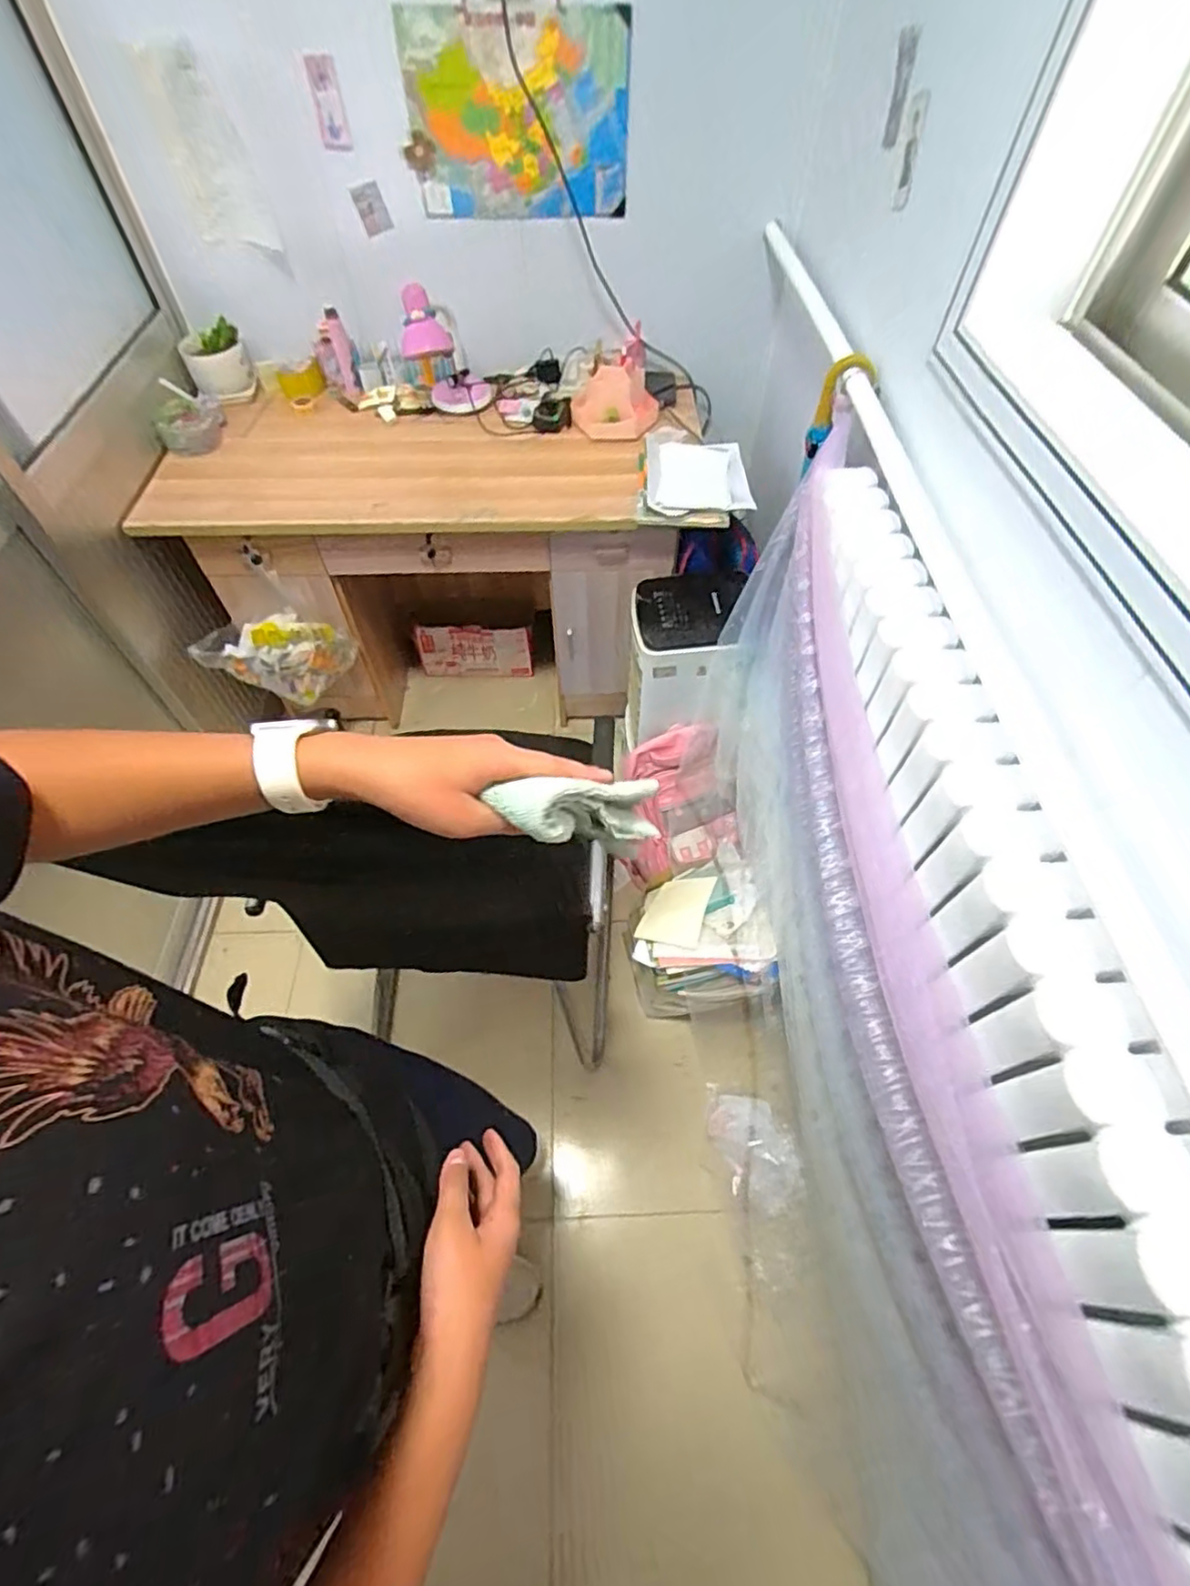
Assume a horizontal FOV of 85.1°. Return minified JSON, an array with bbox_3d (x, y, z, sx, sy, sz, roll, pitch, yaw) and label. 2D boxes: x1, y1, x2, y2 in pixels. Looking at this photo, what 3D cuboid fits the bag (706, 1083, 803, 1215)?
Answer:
[{"bbox_3d":[0.312,0.689,1.279,0.135,0.067,0.232,-17,58,-11],"label":"bag"}]

